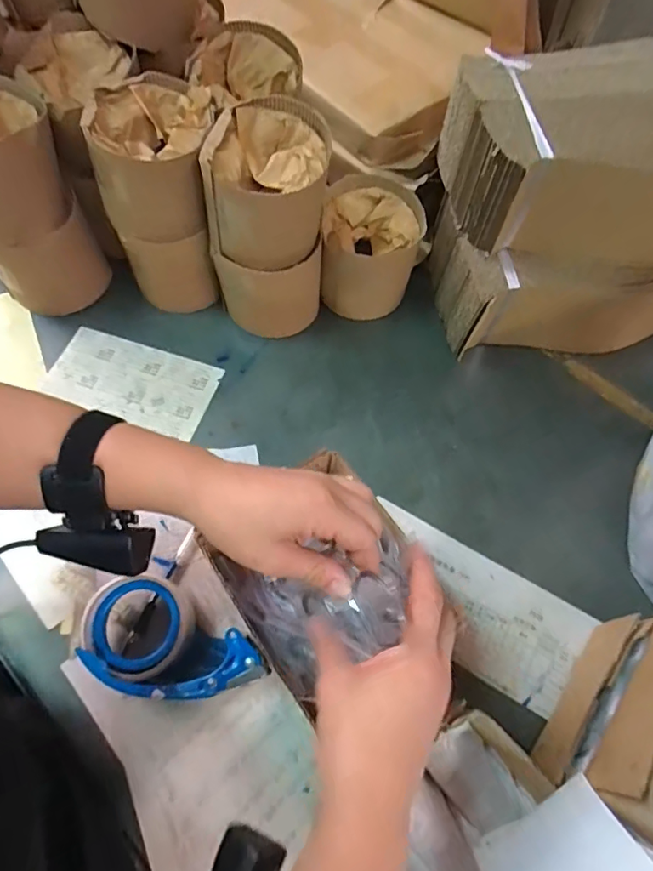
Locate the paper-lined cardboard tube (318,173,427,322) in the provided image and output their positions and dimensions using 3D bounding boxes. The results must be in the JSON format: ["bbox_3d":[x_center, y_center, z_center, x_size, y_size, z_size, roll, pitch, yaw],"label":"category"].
[{"bbox_3d":[0.052,-0.221,0.613,0.105,0.112,0.113,1,65,-2],"label":"paper-lined cardboard tube"}]

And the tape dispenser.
[{"bbox_3d":[-0.137,0.183,0.440,0.159,0.061,0.088,31,68,12],"label":"tape dispenser"}]

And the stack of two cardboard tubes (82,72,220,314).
[{"bbox_3d":[-0.172,-0.253,0.570,0.115,0.210,0.111,2,65,-1],"label":"stack of two cardboard tubes"}]

